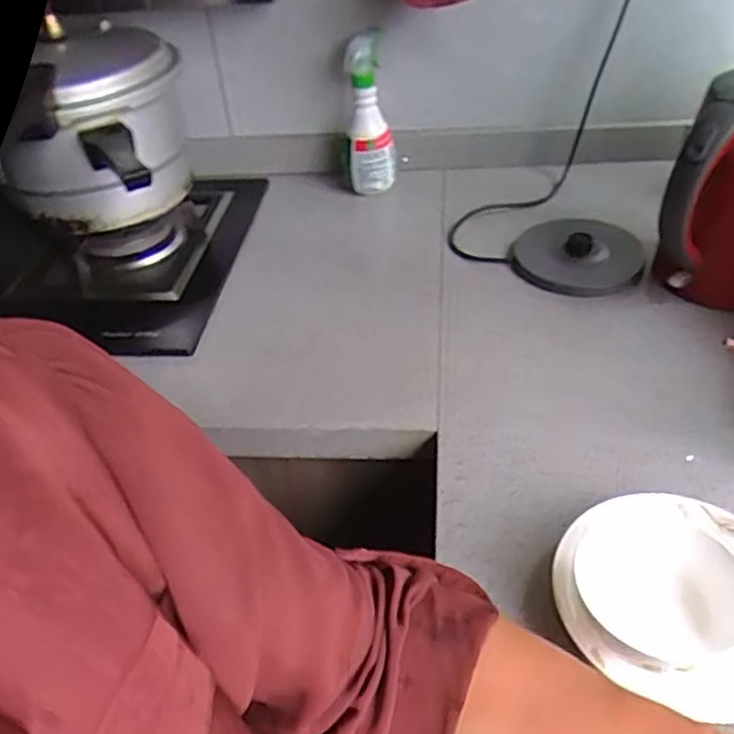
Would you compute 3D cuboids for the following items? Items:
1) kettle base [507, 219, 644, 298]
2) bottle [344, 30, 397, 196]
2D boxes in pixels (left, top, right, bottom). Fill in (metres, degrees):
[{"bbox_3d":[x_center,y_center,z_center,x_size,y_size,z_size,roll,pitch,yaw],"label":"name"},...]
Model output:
[{"bbox_3d":[0.277,-0.150,0.914,0.167,0.035,0.156,9,43,15],"label":"kettle base"},{"bbox_3d":[0.000,-0.375,1.050,0.077,0.224,0.061,2,41,8],"label":"bottle"}]

